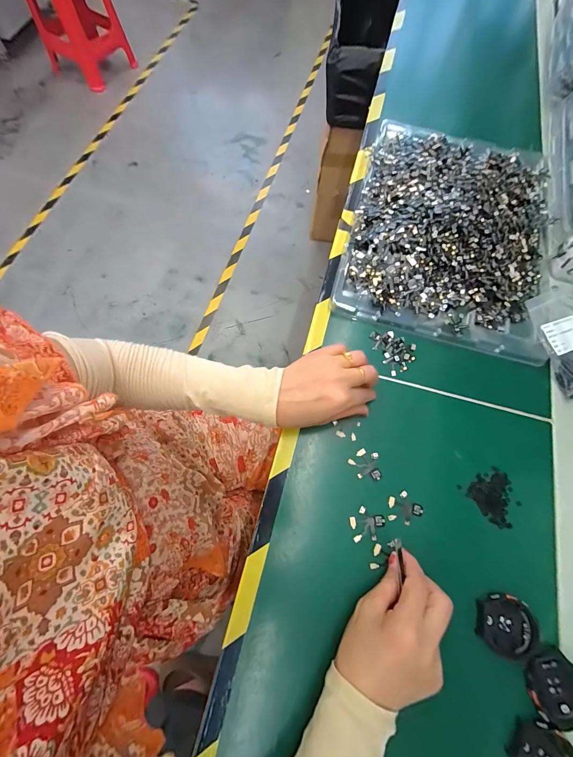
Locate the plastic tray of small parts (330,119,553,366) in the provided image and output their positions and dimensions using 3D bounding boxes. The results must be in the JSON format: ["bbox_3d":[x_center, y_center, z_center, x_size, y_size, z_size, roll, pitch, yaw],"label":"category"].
[{"bbox_3d":[0.233,-0.226,0.428,0.265,0.035,0.371,16,71,4],"label":"plastic tray of small parts"}]

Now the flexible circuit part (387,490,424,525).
[{"bbox_3d":[0.121,0.135,0.317,0.036,0.004,0.030,-29,74,-12],"label":"flexible circuit part"}]

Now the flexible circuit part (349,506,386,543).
[{"bbox_3d":[0.083,0.148,0.310,0.035,0.004,0.031,-11,71,-6],"label":"flexible circuit part"}]

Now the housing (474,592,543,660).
[{"bbox_3d":[0.204,0.228,0.281,0.053,0.006,0.047,-7,71,-5],"label":"housing"}]

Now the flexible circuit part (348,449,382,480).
[{"bbox_3d":[0.085,0.093,0.331,0.034,0.004,0.030,5,70,-1],"label":"flexible circuit part"}]

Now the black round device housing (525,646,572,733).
[{"bbox_3d":[0.234,0.268,0.266,0.049,0.011,0.052,1,70,-2],"label":"black round device housing"}]

